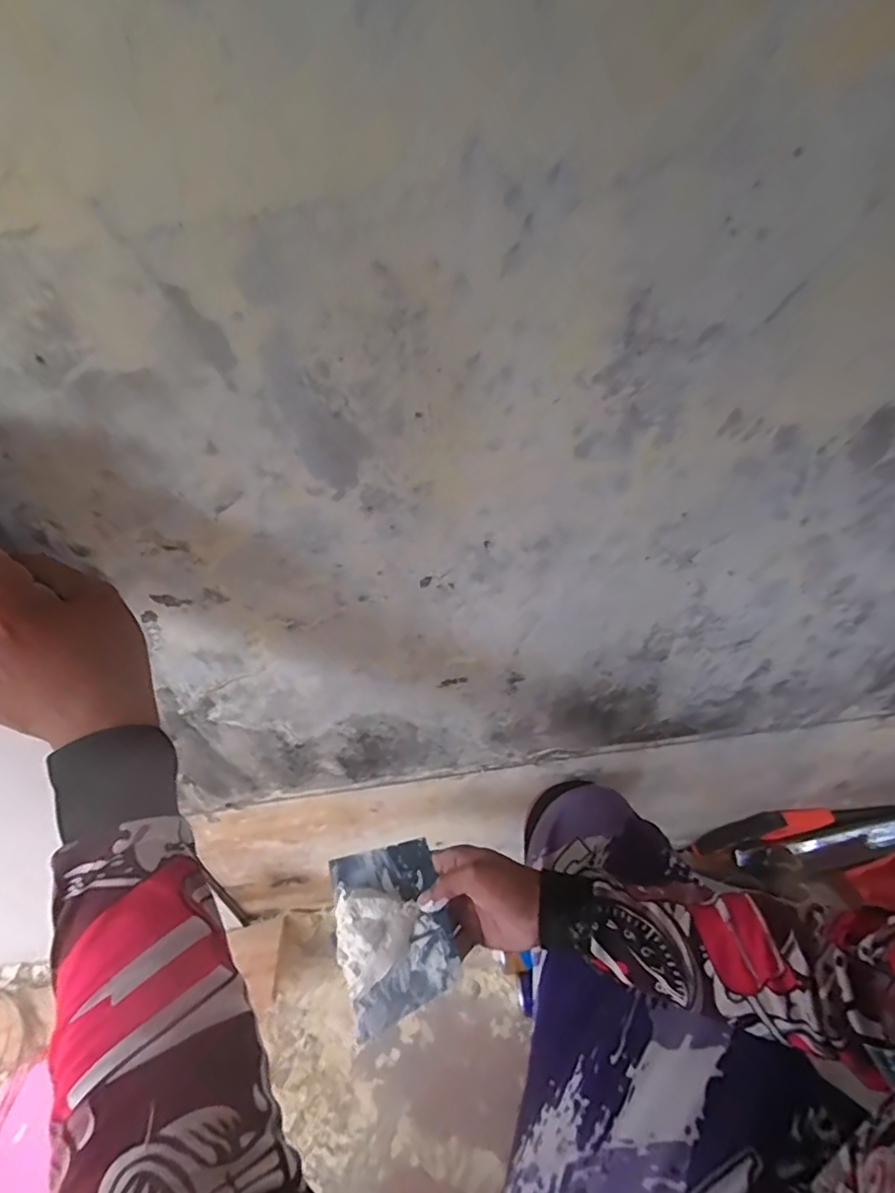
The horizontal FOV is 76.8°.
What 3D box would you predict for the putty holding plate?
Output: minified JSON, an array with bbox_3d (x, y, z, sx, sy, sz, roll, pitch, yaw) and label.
[{"bbox_3d":[-0.051,0.295,0.512,0.098,0.034,0.139,-15,49,-14],"label":"putty holding plate"}]

